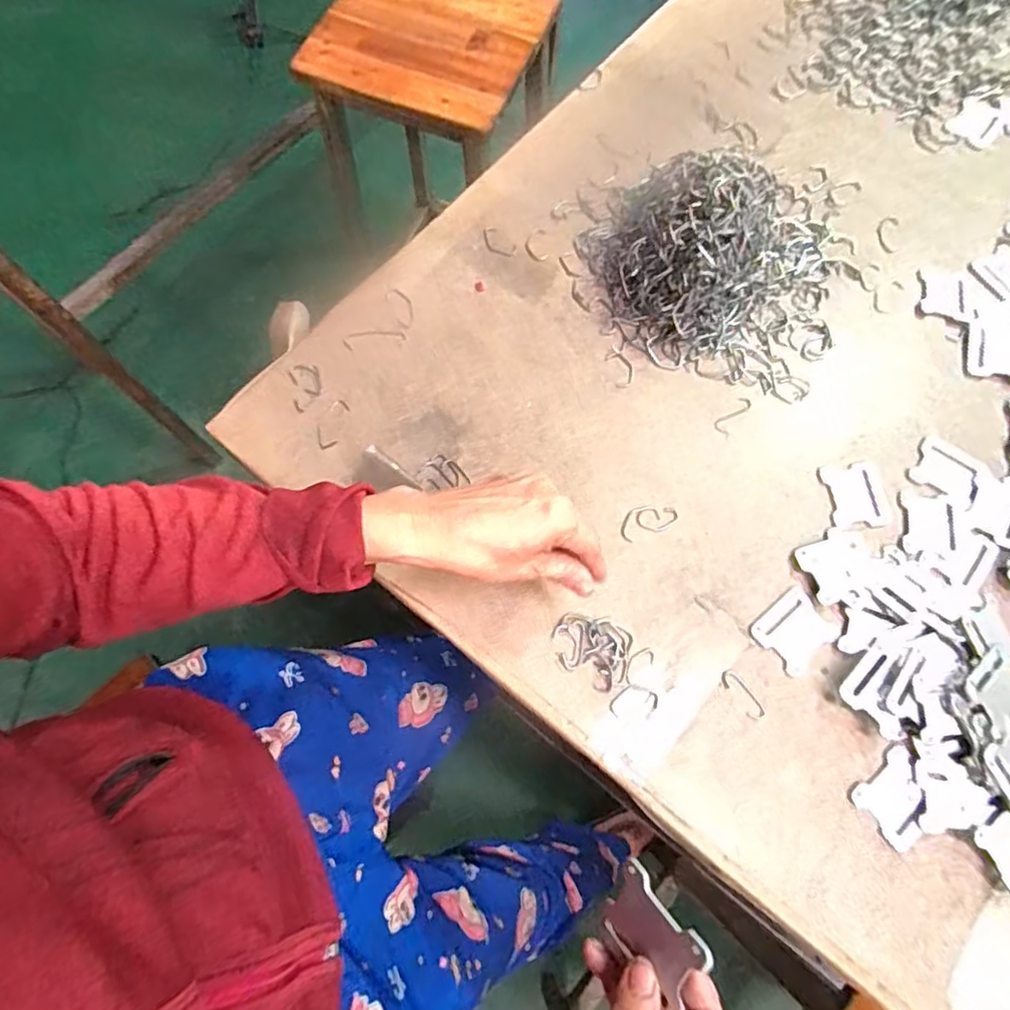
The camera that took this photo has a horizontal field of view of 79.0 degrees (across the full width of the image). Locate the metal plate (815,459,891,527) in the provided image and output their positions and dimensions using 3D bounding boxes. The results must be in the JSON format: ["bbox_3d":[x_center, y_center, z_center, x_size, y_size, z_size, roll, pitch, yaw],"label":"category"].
[{"bbox_3d":[0.265,-0.008,0.464,0.043,0.004,0.051,-5,71,-2],"label":"metal plate"}]

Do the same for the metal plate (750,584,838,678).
[{"bbox_3d":[0.203,0.088,0.429,0.049,0.004,0.041,-38,75,-12],"label":"metal plate"}]

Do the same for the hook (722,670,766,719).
[{"bbox_3d":[0.162,0.129,0.416,0.013,0.004,0.037,-33,74,-11],"label":"hook"}]

